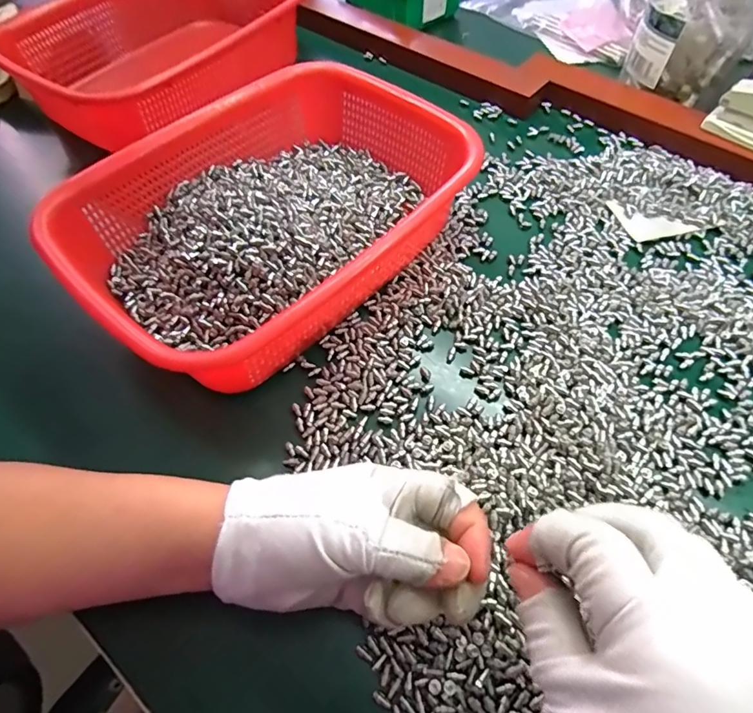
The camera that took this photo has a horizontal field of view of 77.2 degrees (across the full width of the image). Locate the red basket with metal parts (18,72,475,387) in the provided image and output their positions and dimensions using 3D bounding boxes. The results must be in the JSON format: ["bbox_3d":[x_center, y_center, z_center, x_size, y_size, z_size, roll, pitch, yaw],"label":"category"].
[{"bbox_3d":[-0.074,-0.105,0.359,0.208,0.073,0.280,36,64,22],"label":"red basket with metal parts"}]

